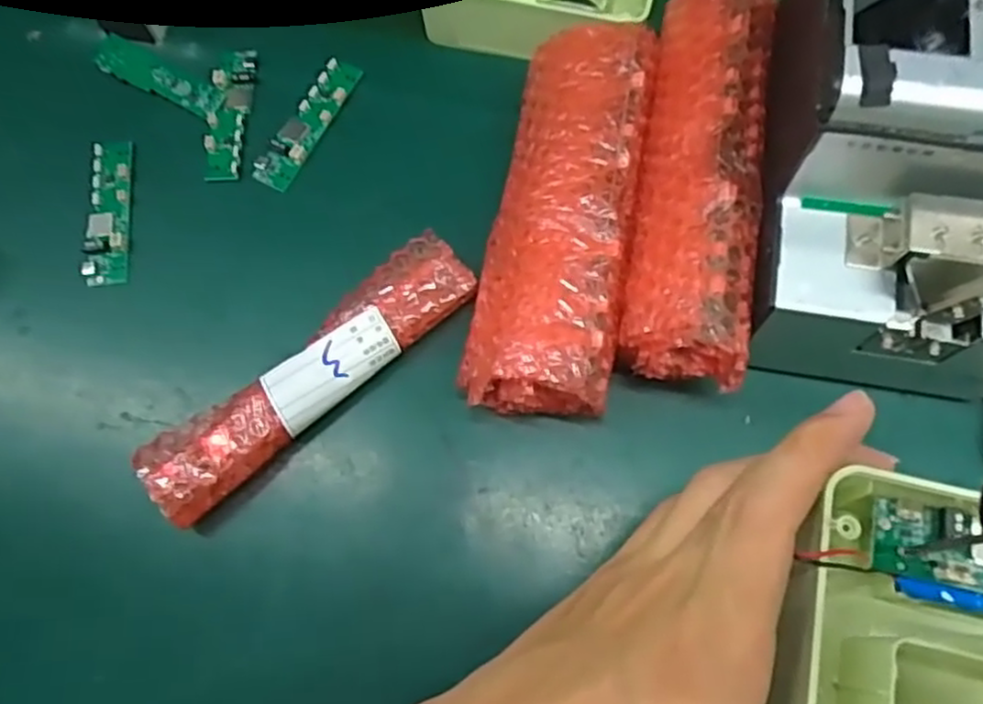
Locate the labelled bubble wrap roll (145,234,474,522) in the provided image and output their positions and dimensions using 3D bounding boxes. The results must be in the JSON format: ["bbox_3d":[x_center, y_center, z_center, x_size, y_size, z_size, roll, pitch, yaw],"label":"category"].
[{"bbox_3d":[-0.092,0.012,0.382,0.189,0.032,0.041,-39,72,-11],"label":"labelled bubble wrap roll"}]

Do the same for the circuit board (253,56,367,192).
[{"bbox_3d":[-0.112,-0.140,0.435,0.023,0.005,0.091,25,73,12],"label":"circuit board"}]

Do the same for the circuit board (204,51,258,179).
[{"bbox_3d":[-0.159,-0.145,0.442,0.024,0.008,0.092,0,69,3],"label":"circuit board"}]

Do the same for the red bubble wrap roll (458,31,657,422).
[{"bbox_3d":[0.037,-0.067,0.381,0.070,0.074,0.200,8,70,6],"label":"red bubble wrap roll"}]

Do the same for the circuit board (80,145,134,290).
[{"bbox_3d":[-0.224,-0.083,0.423,0.024,0.007,0.090,-5,69,1],"label":"circuit board"}]

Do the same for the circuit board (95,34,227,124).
[{"bbox_3d":[-0.206,-0.169,0.448,0.091,0.007,0.026,30,74,13],"label":"circuit board"}]

